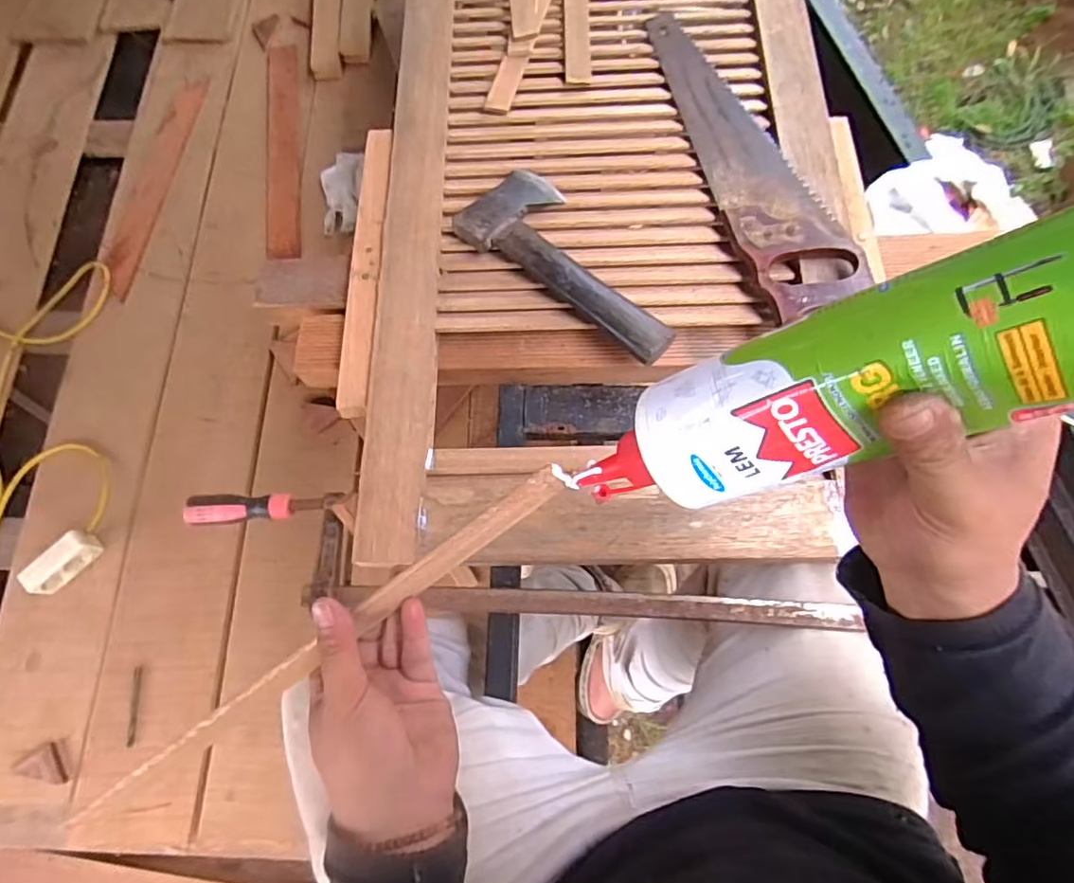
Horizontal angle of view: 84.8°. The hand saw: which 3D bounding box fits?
[{"bbox_3d":[0.227,-0.330,0.653,0.102,0.031,0.438,-16,72,-3],"label":"hand saw"}]

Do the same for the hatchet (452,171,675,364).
[{"bbox_3d":[0.046,-0.190,0.621,0.262,0.031,0.109,39,77,14],"label":"hatchet"}]

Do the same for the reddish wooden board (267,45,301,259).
[{"bbox_3d":[-0.551,-0.645,1.278,0.070,0.009,0.576,-8,71,0],"label":"reddish wooden board"}]

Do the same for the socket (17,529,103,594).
[{"bbox_3d":[-0.770,0.199,0.954,0.114,0.036,0.052,-42,75,-11],"label":"socket"}]

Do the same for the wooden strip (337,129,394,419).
[{"bbox_3d":[-0.187,-0.198,0.644,0.036,0.013,0.355,-1,71,2],"label":"wooden strip"}]

